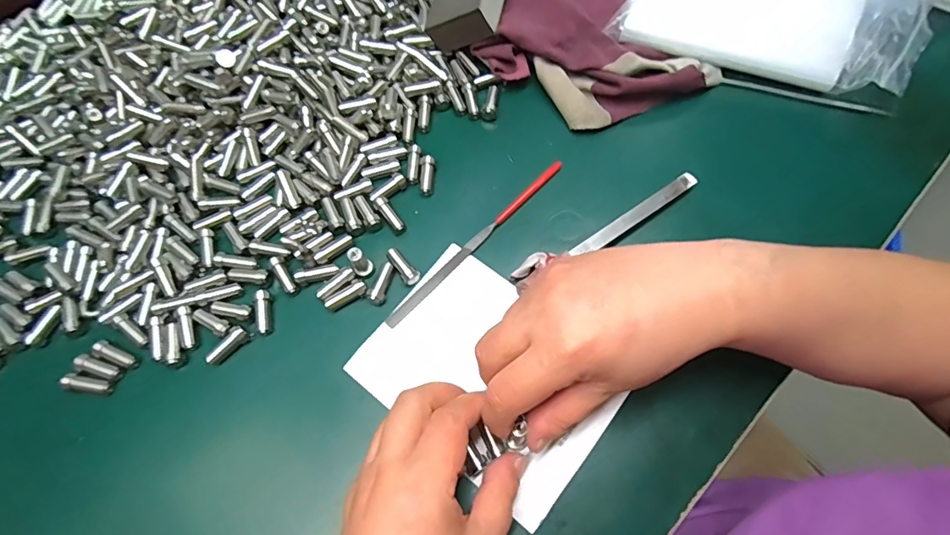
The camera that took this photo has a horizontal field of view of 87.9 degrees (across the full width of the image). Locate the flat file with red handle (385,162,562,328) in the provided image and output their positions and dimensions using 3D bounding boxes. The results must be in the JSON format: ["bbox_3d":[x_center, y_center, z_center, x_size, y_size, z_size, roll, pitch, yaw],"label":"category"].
[{"bbox_3d":[0.002,-0.018,0.318,0.155,0.004,0.008,-43,74,-13],"label":"flat file with red handle"}]

